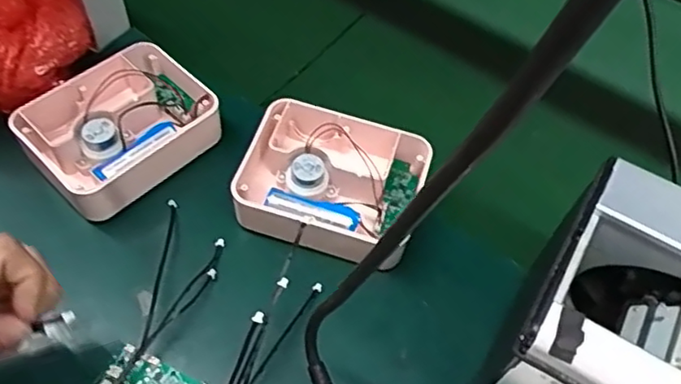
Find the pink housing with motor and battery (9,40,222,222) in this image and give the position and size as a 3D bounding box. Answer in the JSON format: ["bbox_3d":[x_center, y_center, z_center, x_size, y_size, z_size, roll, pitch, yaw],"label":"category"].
[{"bbox_3d":[-0.161,-0.054,0.467,0.147,0.043,0.102,-38,66,-25],"label":"pink housing with motor and battery"}]

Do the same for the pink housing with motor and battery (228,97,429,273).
[{"bbox_3d":[-0.004,-0.006,0.447,0.131,0.041,0.113,13,56,5],"label":"pink housing with motor and battery"}]

